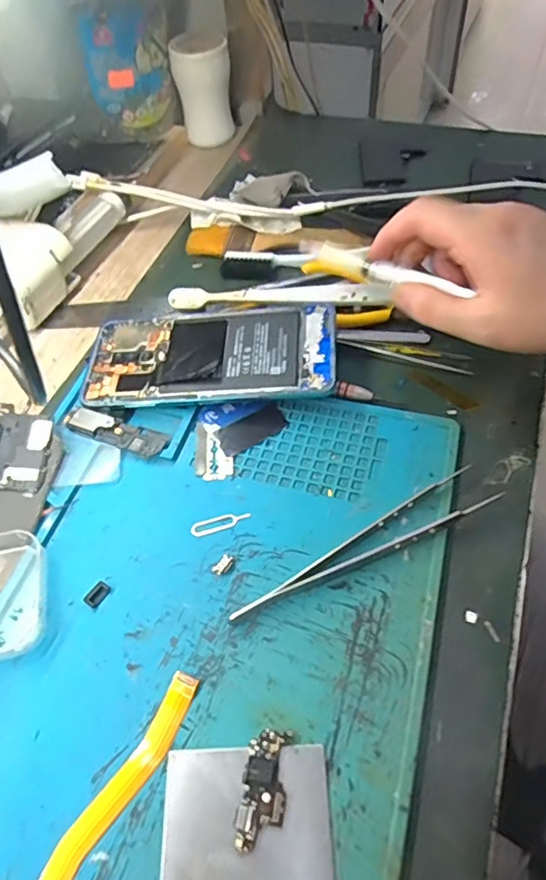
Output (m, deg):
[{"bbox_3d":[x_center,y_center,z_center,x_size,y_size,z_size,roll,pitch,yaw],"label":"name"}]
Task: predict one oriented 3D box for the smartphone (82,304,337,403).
[{"bbox_3d":[-0.041,-0.057,0.362,0.160,0.007,0.071,-2,56,9],"label":"smartphone"}]

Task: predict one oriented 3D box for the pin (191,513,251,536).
[{"bbox_3d":[-0.028,0.045,0.307,0.033,0.004,0.007,-14,56,-7],"label":"pin"}]

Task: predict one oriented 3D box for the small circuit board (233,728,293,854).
[{"bbox_3d":[-0.004,0.143,0.231,0.018,0.004,0.043,6,55,8],"label":"small circuit board"}]

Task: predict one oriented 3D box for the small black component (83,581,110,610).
[{"bbox_3d":[-0.090,0.078,0.286,0.008,0.004,0.013,26,60,20],"label":"small black component"}]

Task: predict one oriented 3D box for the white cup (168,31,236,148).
[{"bbox_3d":[-0.067,-0.342,0.543,0.054,0.080,0.058,-2,54,2],"label":"white cup"}]

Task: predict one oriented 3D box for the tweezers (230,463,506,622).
[{"bbox_3d":[0.048,0.053,0.290,0.153,0.010,0.024,-24,56,-14],"label":"tweezers"}]

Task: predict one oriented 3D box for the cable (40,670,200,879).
[{"bbox_3d":[-0.064,0.146,0.237,0.016,0.004,0.100,26,60,20],"label":"cable"}]

